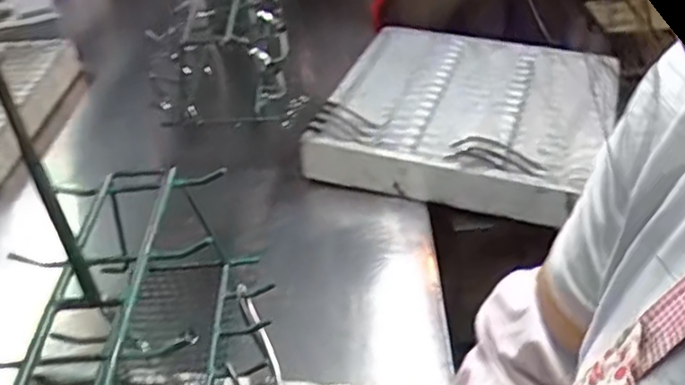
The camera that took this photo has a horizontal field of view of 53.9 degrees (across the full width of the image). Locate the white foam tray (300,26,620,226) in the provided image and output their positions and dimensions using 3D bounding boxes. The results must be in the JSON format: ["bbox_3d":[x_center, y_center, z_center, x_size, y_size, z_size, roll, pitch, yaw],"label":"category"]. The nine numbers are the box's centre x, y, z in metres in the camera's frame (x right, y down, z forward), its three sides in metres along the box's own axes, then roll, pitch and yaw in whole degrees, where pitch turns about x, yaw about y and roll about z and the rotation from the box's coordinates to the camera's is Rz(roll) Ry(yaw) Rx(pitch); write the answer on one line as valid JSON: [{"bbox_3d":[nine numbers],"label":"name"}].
[{"bbox_3d":[0.251,-0.160,1.297,0.494,0.110,0.517,11,39,18],"label":"white foam tray"}]

